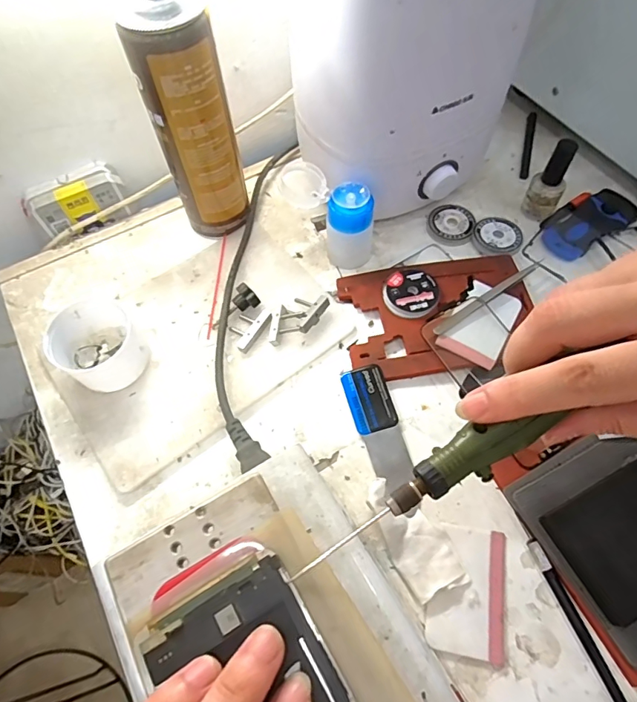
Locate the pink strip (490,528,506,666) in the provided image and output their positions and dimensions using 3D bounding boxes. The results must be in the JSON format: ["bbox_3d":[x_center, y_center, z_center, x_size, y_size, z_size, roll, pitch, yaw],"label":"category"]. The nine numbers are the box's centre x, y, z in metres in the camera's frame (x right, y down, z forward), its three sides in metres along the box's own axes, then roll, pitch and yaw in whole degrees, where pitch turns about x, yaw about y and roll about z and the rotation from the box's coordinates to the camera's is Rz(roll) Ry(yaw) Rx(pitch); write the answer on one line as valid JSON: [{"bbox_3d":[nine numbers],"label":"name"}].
[{"bbox_3d":[0.121,0.165,0.316,0.011,0.004,0.081,9,63,7],"label":"pink strip"}]

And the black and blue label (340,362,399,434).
[{"bbox_3d":[0.041,0.039,0.383,0.035,0.010,0.053,-16,63,-6],"label":"black and blue label"}]

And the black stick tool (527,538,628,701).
[{"bbox_3d":[0.172,0.182,0.304,0.009,0.006,0.116,-19,63,-8],"label":"black stick tool"}]

